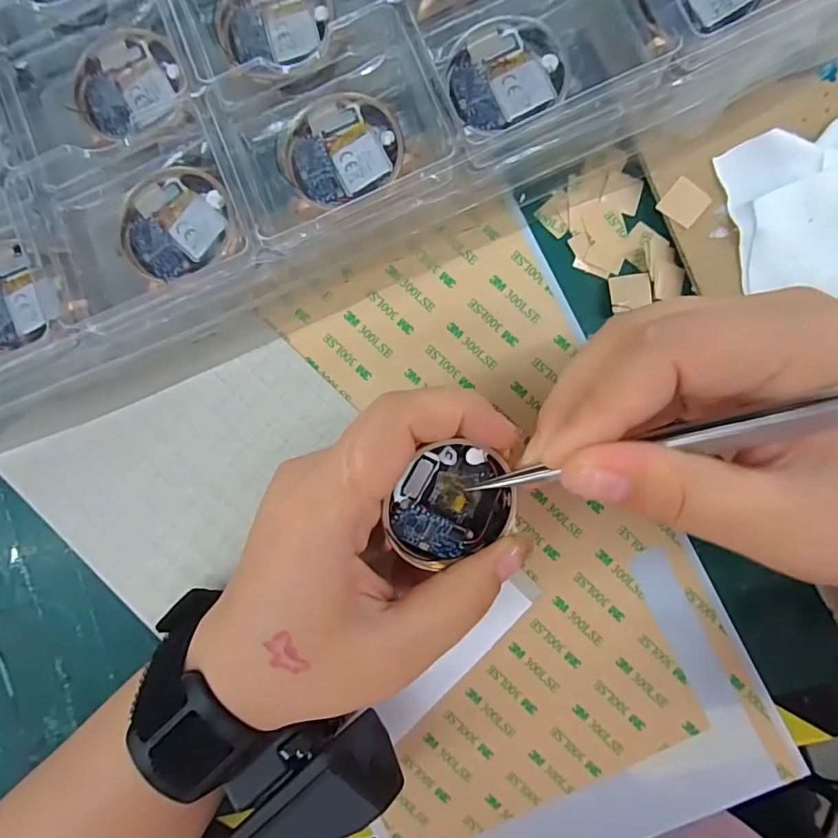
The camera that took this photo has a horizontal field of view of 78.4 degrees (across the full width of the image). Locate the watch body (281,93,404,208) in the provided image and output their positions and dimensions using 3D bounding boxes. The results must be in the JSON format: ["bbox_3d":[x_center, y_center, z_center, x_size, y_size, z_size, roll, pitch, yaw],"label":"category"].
[{"bbox_3d":[-0.029,-0.100,0.189,0.042,0.007,0.039,0,90,3],"label":"watch body"}]

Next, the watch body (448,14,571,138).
[{"bbox_3d":[0.032,-0.124,0.183,0.041,0.006,0.041,0,90,3],"label":"watch body"}]

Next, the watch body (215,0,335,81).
[{"bbox_3d":[-0.054,-0.152,0.195,0.041,0.007,0.043,0,90,3],"label":"watch body"}]

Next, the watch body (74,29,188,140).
[{"bbox_3d":[-0.111,-0.130,0.195,0.043,0.011,0.042,0,90,3],"label":"watch body"}]

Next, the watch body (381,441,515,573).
[{"bbox_3d":[0.010,0.028,0.166,0.043,0.013,0.036,-23,104,-20],"label":"watch body"}]

